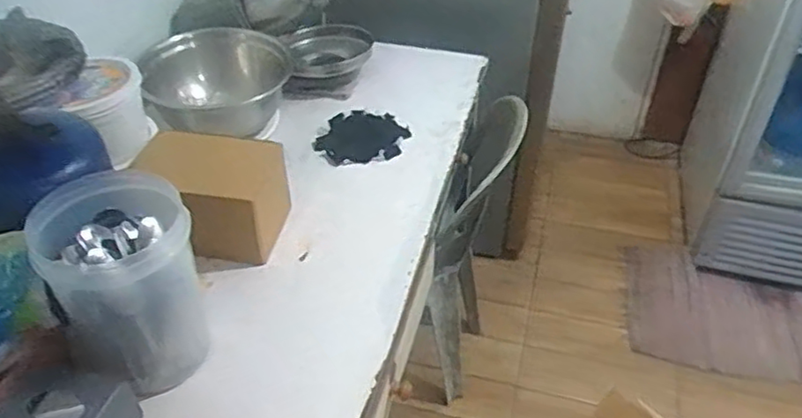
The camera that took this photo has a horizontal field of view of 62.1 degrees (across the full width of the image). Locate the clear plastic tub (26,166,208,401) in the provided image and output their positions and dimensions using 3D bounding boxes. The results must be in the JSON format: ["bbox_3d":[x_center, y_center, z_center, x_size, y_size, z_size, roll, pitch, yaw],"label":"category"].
[{"bbox_3d":[-0.314,0.088,0.773,0.150,0.204,0.164,-20,45,-21],"label":"clear plastic tub"}]

